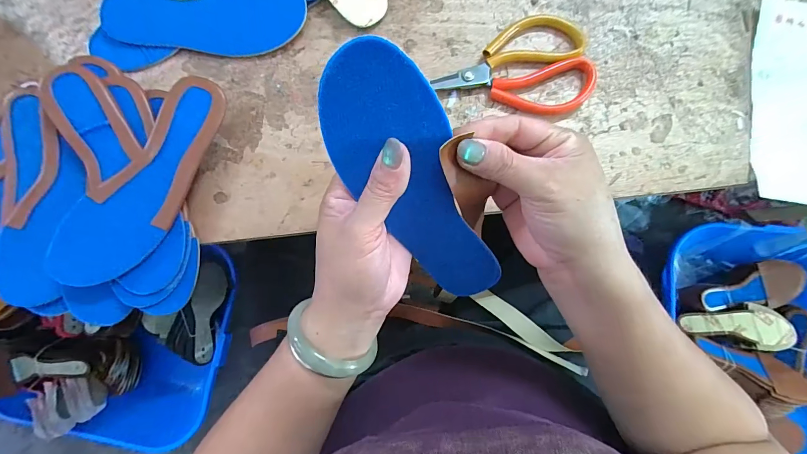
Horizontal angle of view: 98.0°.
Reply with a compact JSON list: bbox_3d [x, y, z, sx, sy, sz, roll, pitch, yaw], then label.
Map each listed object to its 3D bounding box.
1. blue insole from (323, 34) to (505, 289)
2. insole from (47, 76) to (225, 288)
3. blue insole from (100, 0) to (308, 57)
[{"bbox_3d":[0.017,-0.017,0.235,0.069,0.208,0.006,-25,38,18],"label":"blue insole"},{"bbox_3d":[-0.235,-0.041,0.328,0.071,0.014,0.210,32,78,-5],"label":"insole"},{"bbox_3d":[-0.210,-0.220,0.373,0.210,0.010,0.070,-4,101,3],"label":"blue insole"}]

